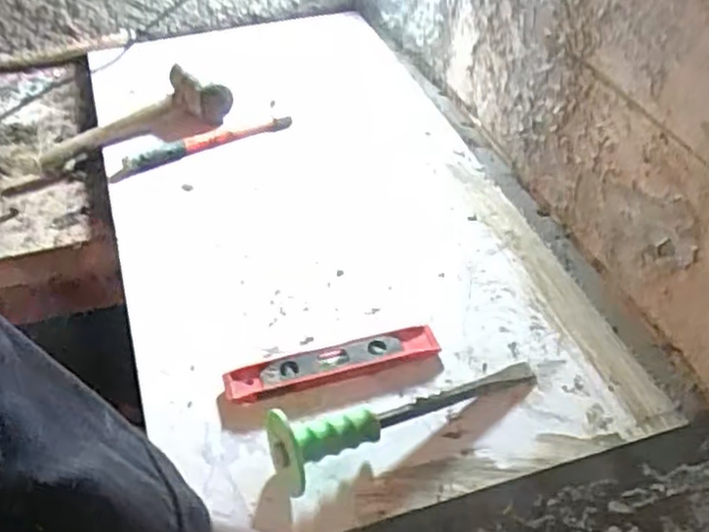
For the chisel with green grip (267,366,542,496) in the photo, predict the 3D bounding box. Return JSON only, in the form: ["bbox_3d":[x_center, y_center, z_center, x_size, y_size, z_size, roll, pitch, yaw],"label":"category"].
[{"bbox_3d":[0.052,0.128,0.715,0.281,0.057,0.064,-21,46,-22],"label":"chisel with green grip"}]

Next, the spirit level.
[{"bbox_3d":[-0.022,0.099,0.776,0.221,0.020,0.040,-12,43,-13],"label":"spirit level"}]

